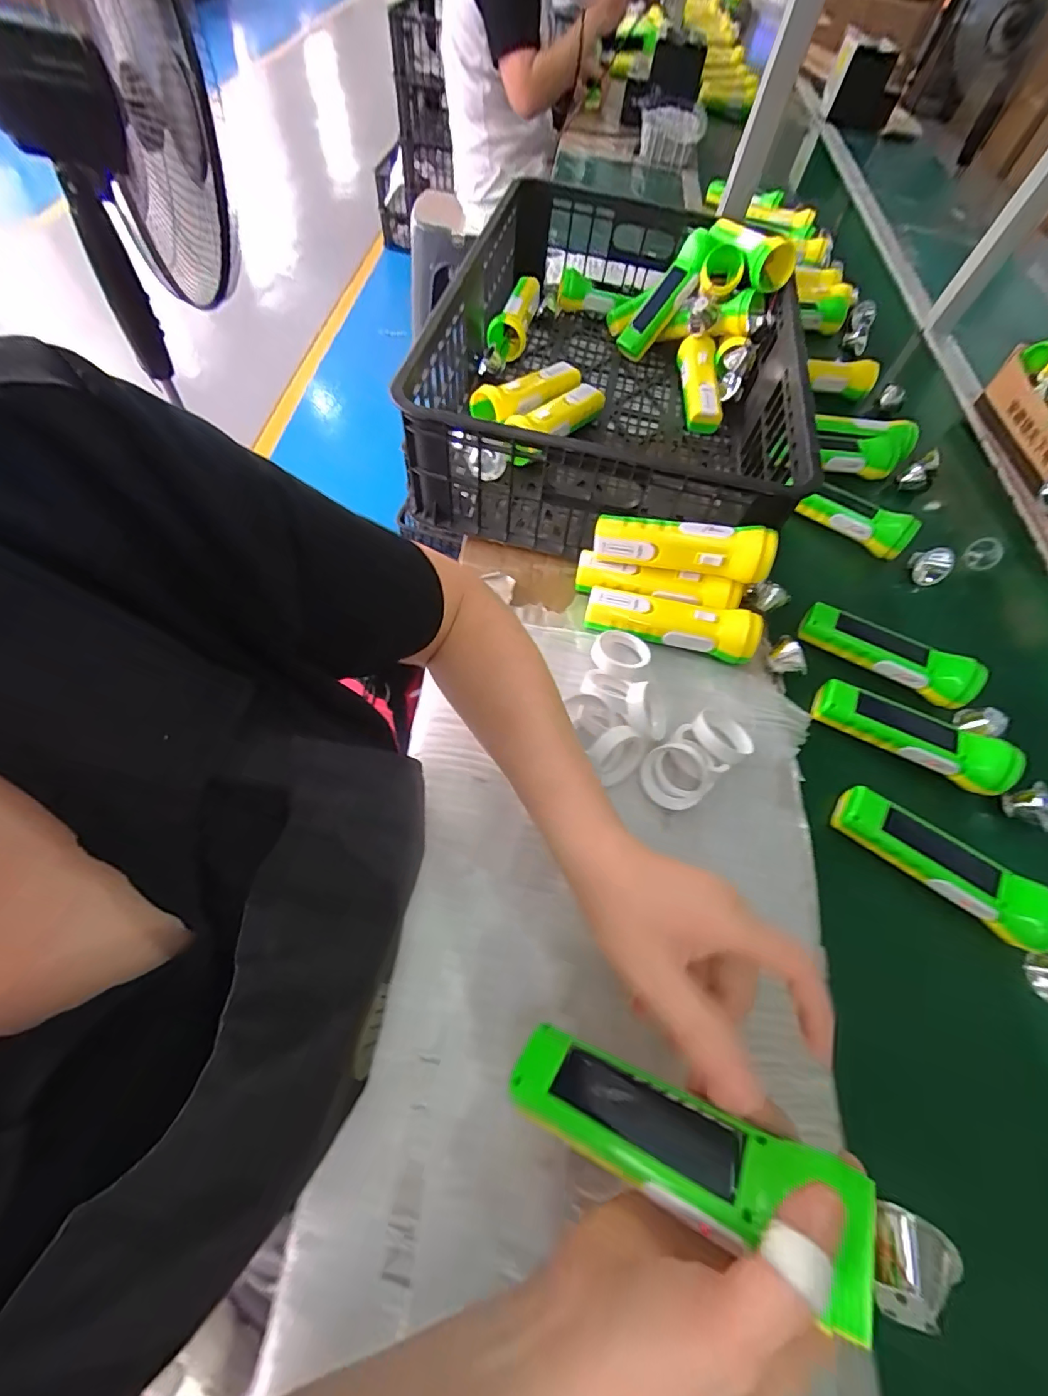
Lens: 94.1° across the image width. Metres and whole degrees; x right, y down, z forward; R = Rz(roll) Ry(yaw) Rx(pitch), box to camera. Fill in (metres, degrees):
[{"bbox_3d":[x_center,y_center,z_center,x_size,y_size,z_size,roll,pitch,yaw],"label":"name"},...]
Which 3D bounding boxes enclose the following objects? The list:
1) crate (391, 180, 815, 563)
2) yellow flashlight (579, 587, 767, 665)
[{"bbox_3d":[0.114,-0.405,0.598,0.391,0.164,0.524,14,61,1],"label":"crate"},{"bbox_3d":[0.144,-0.075,0.483,0.164,0.045,0.044,16,62,1],"label":"yellow flashlight"}]

